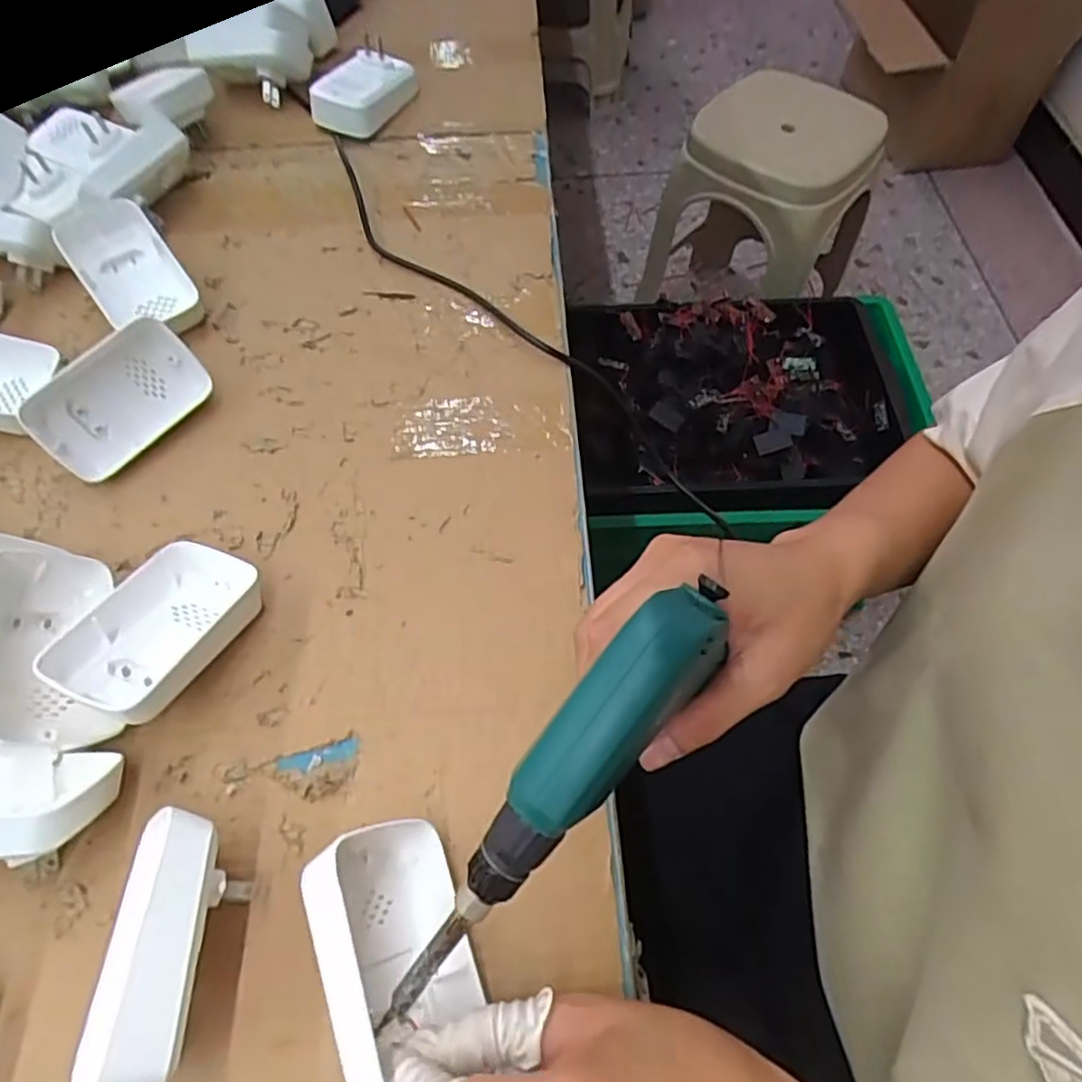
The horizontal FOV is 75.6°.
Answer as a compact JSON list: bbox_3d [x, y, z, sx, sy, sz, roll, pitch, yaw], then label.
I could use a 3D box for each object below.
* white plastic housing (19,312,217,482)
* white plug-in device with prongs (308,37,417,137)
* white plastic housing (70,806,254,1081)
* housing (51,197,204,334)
[{"bbox_3d":[-0.255,-0.086,0.421,0.096,0.018,0.060,-47,113,-18],"label":"white plastic housing"},{"bbox_3d":[-0.147,-0.373,0.576,0.052,0.033,0.081,30,65,17],"label":"white plug-in device with prongs"},{"bbox_3d":[-0.141,0.158,0.276,0.035,0.053,0.091,-3,60,0],"label":"white plastic housing"},{"bbox_3d":[-0.280,-0.183,0.473,0.060,0.034,0.104,-34,86,-20],"label":"housing"}]

